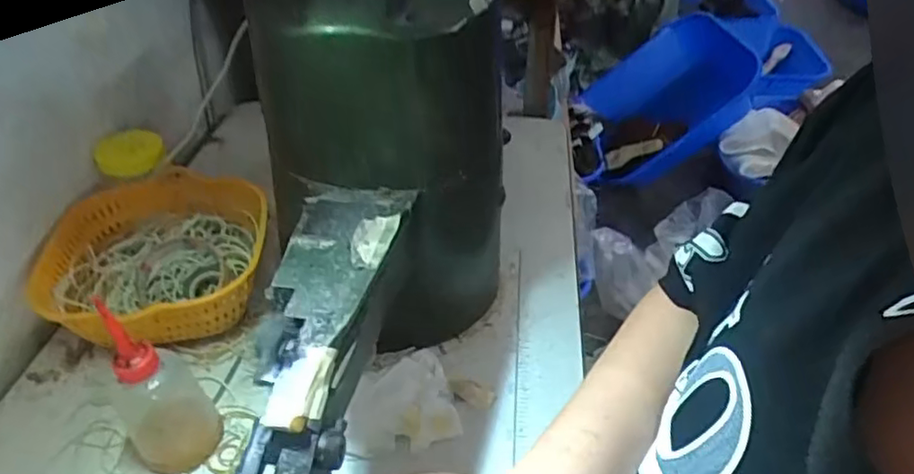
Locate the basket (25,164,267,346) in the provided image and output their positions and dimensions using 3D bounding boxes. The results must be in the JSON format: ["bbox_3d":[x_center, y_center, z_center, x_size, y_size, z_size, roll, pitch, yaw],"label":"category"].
[{"bbox_3d":[-0.298,0.026,0.638,0.212,0.079,0.212,-14,42,-14],"label":"basket"}]

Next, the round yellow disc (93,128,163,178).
[{"bbox_3d":[-0.353,-0.091,0.679,0.018,0.047,0.070,-12,14,41],"label":"round yellow disc"}]

